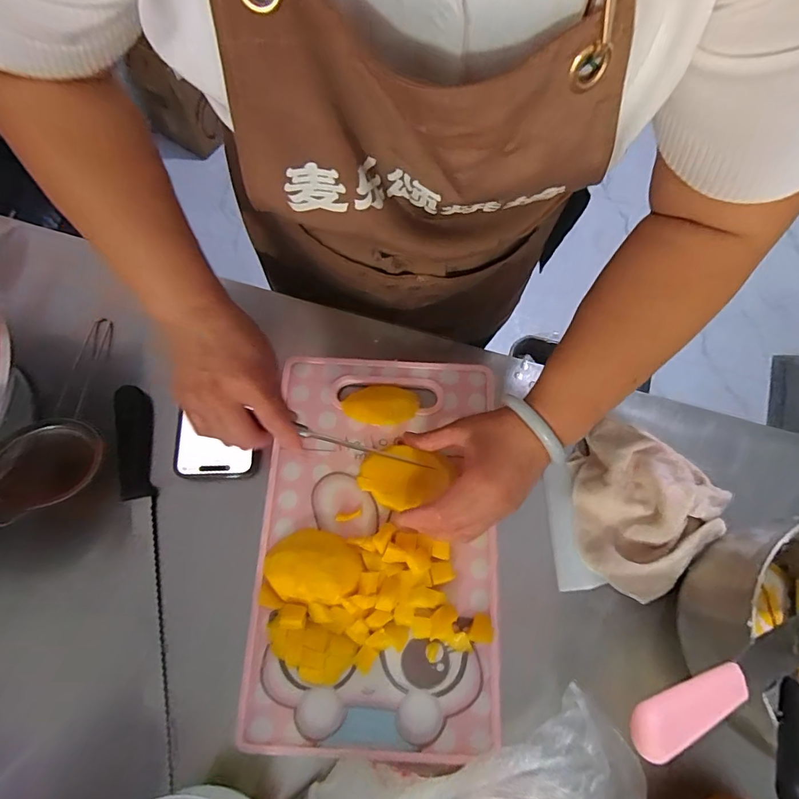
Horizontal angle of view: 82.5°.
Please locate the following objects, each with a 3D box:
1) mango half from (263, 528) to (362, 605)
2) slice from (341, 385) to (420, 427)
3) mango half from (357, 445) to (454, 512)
[{"bbox_3d":[-0.081,0.154,0.422,0.087,0.023,0.061,3,72,-1],"label":"mango half"},{"bbox_3d":[-0.020,0.006,0.477,0.077,0.013,0.046,4,72,-1],"label":"slice"},{"bbox_3d":[0.004,0.076,0.444,0.085,0.018,0.060,15,72,2],"label":"mango half"}]

